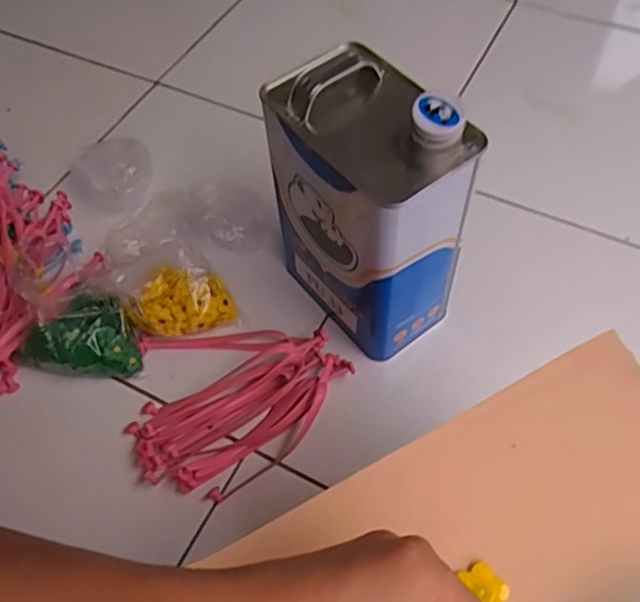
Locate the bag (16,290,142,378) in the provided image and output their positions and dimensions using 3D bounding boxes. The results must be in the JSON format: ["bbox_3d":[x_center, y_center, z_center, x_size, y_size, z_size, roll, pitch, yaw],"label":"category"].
[{"bbox_3d":[-0.244,0.044,0.605,0.113,0.074,0.059,-13,57,-5],"label":"bag"}]

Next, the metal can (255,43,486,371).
[{"bbox_3d":[0.041,-0.085,0.553,0.107,0.250,0.170,-33,61,-17],"label":"metal can"}]

